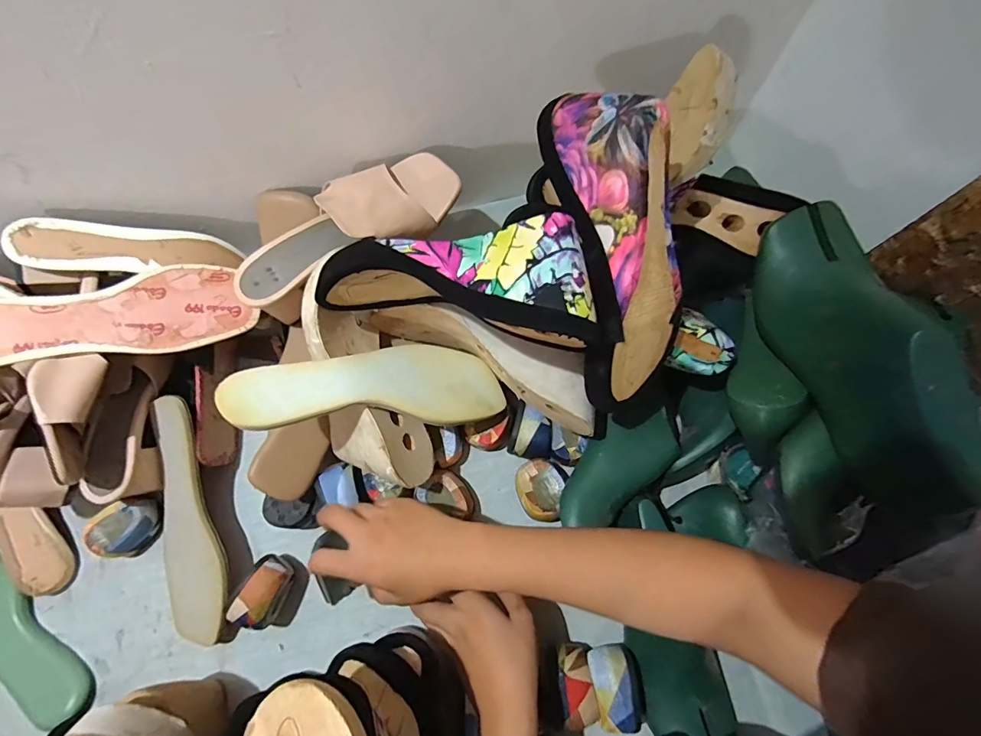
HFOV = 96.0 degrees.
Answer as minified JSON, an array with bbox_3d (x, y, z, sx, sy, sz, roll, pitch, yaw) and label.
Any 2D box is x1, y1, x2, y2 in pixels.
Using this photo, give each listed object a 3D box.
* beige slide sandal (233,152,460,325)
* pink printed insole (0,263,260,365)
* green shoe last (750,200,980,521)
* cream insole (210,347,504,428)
[{"bbox_3d":[-0.141,-0.137,0.443,0.239,0.067,0.088,-35,75,-8],"label":"beige slide sandal"},{"bbox_3d":[-0.356,-0.045,0.417,0.226,0.016,0.087,-20,84,-23],"label":"pink printed insole"},{"bbox_3d":[0.272,-0.022,0.317,0.077,0.096,0.236,-6,59,0],"label":"green shoe last"},{"bbox_3d":[-0.098,0.017,0.398,0.244,0.015,0.077,-2,69,-34],"label":"cream insole"}]

